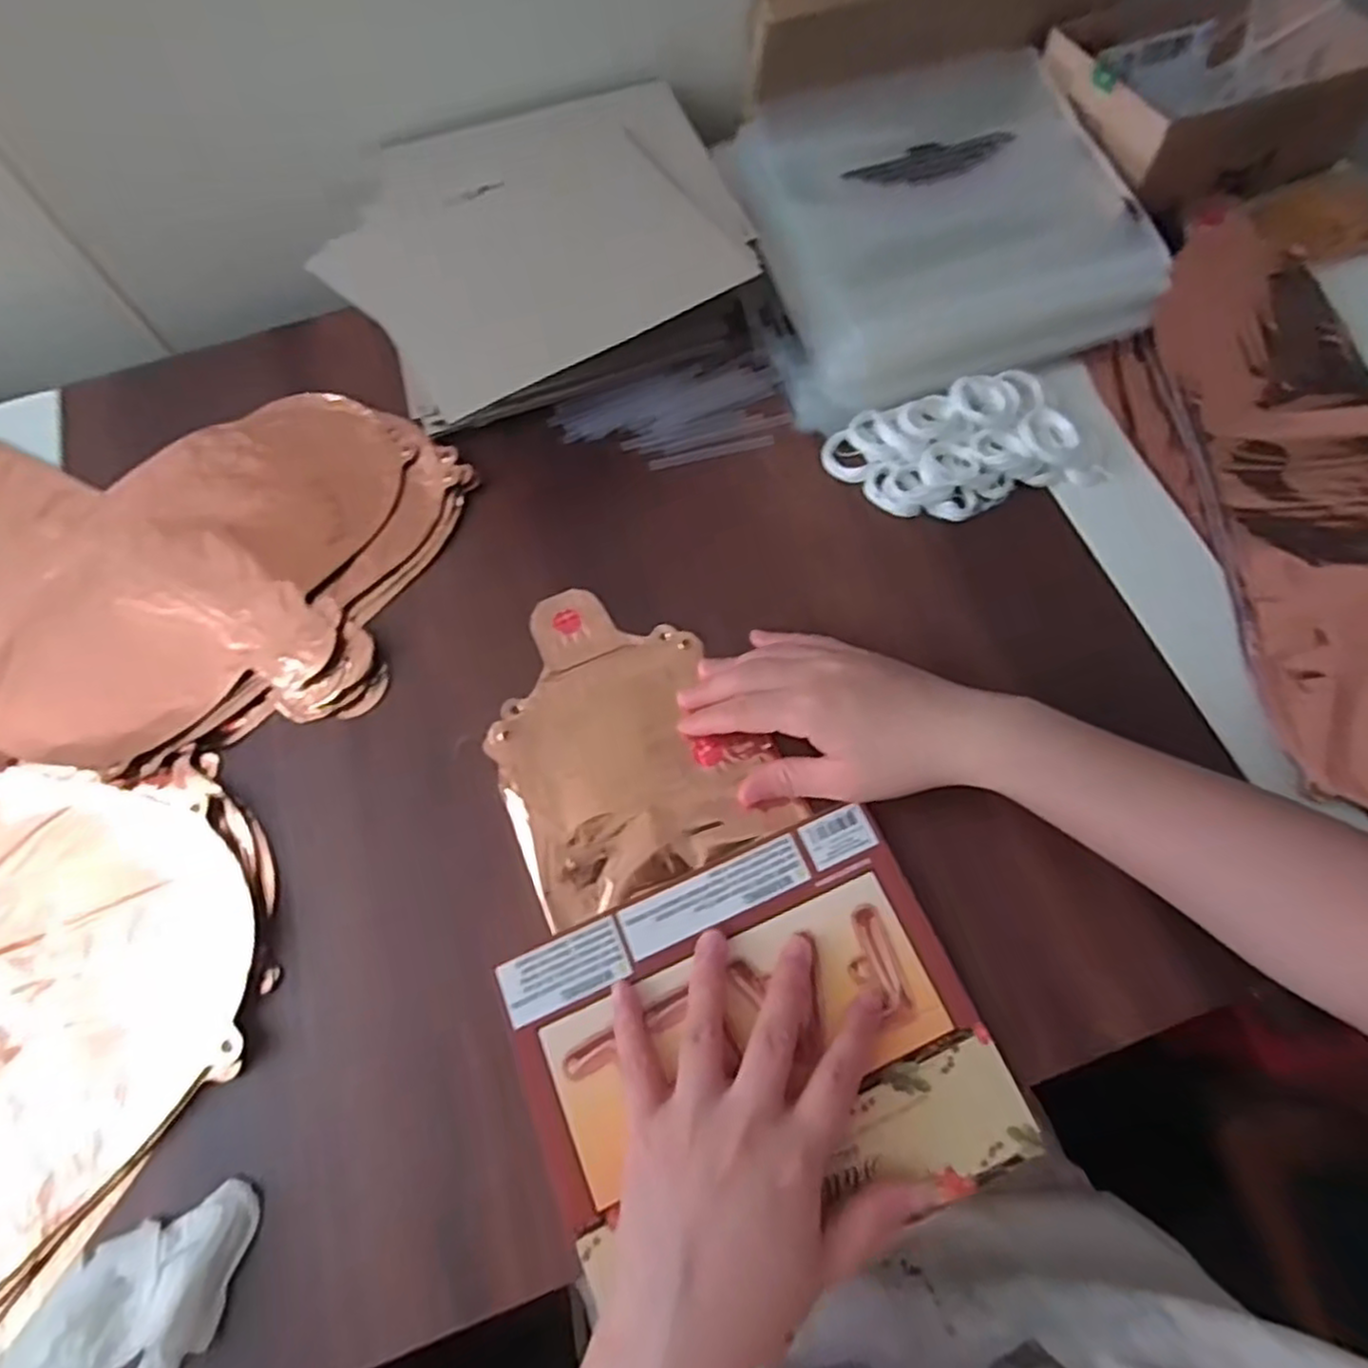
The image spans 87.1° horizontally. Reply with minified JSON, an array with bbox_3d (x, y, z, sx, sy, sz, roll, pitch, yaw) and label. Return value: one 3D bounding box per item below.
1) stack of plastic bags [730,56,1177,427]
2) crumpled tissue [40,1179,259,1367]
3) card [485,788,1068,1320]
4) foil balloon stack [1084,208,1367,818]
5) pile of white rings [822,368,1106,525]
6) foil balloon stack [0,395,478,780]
[{"bbox_3d":[0.157,-0.286,0.457,0.228,0.056,0.223,-14,68,-3],"label":"stack of plastic bags"},{"bbox_3d":[-0.206,0.240,0.280,0.071,0.022,0.053,-23,69,-7],"label":"crumpled tissue"},{"bbox_3d":[0.031,0.159,0.315,0.191,0.008,0.154,-22,70,-7],"label":"card"},{"bbox_3d":[0.396,-0.095,0.404,0.236,0.056,0.430,-8,68,-1],"label":"foil balloon stack"},{"bbox_3d":[0.160,-0.136,0.418,0.137,0.024,0.075,-16,68,-4],"label":"pile of white rings"},{"bbox_3d":[-0.392,-0.076,0.422,0.499,0.013,0.235,4,68,4],"label":"foil balloon stack"}]

